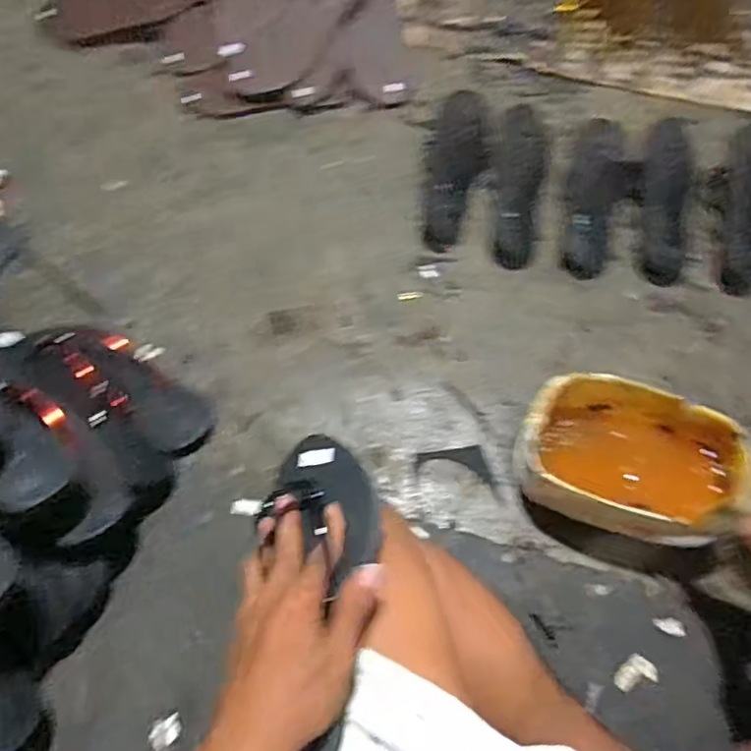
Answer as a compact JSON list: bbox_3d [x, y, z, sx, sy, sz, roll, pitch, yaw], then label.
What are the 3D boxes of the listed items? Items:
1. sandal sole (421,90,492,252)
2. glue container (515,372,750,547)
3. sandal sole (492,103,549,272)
[{"bbox_3d":[0.104,-0.270,0.824,0.080,0.030,0.230,6,62,5],"label":"sandal sole"},{"bbox_3d":[0.236,0.085,0.603,0.192,0.105,0.129,17,63,11],"label":"glue container"},{"bbox_3d":[0.182,-0.233,0.802,0.063,0.014,0.201,5,80,3],"label":"sandal sole"}]

